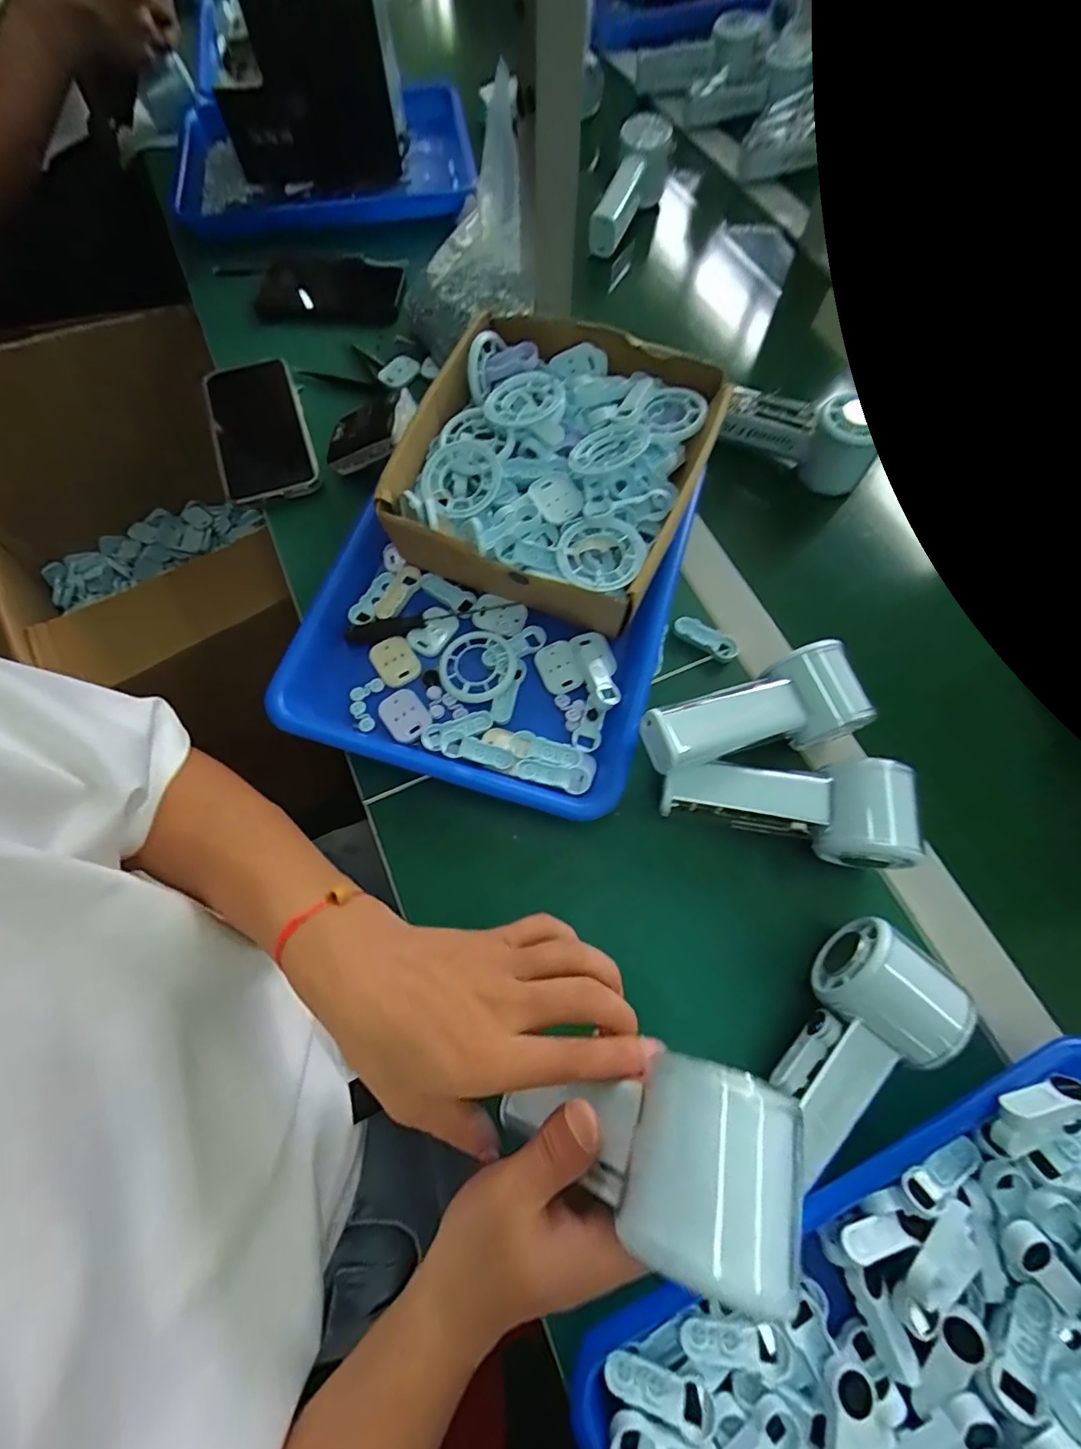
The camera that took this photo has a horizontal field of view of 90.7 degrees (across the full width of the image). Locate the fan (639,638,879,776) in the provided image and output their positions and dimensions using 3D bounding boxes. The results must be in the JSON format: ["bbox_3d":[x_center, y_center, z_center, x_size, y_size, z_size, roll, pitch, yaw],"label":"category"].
[{"bbox_3d":[0.136,-0.006,0.357,0.142,0.052,0.054,-13,69,-6],"label":"fan"}]

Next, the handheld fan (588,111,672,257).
[{"bbox_3d":[0.097,-0.575,0.570,0.048,0.070,0.145,18,70,7],"label":"handheld fan"}]

